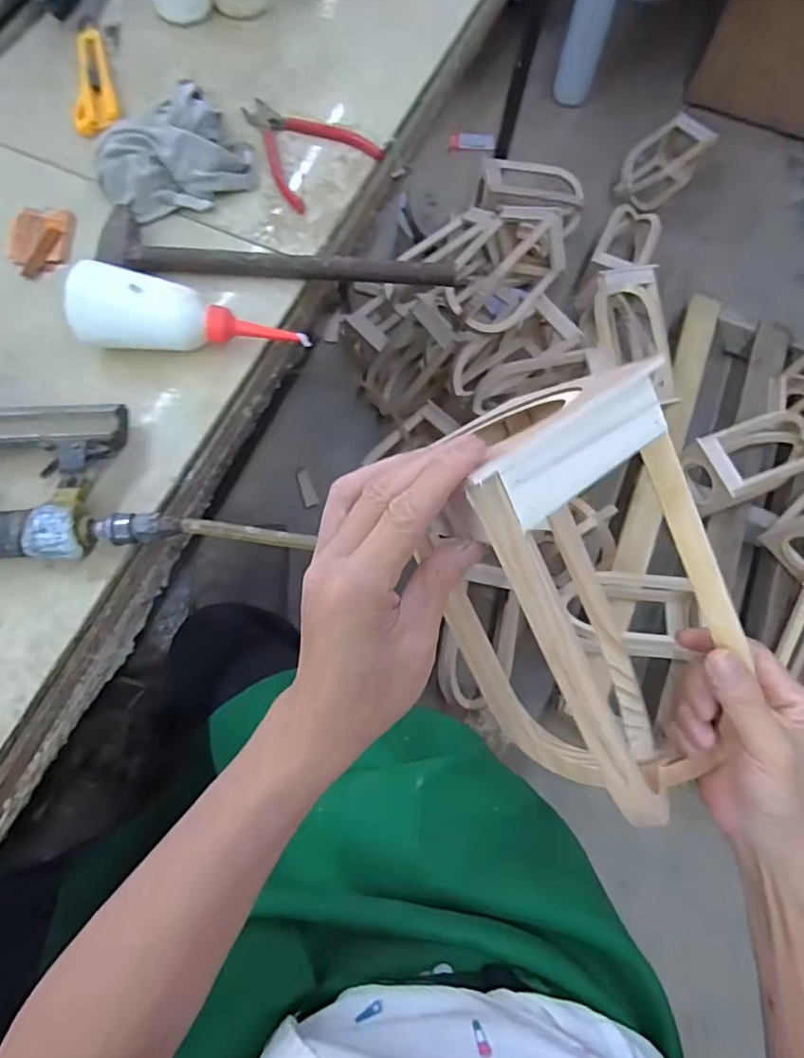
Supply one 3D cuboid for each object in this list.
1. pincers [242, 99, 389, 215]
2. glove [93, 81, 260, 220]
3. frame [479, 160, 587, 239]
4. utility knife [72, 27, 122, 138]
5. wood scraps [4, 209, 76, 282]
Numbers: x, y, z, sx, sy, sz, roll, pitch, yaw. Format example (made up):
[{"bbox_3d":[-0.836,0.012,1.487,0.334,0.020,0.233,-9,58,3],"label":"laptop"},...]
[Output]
[{"bbox_3d":[-0.102,-0.389,0.552,0.120,0.011,0.137,-41,77,-14],"label":"pincers"},{"bbox_3d":[-0.210,-0.347,0.511,0.097,0.047,0.139,42,75,11],"label":"glove"},{"bbox_3d":[0.316,-0.805,1.330,0.278,0.074,0.141,1,71,-18],"label":"frame"},{"bbox_3d":[-0.320,-0.470,0.567,0.042,0.011,0.151,-12,72,-6],"label":"utility knife"},{"bbox_3d":[-0.325,-0.261,0.492,0.040,0.026,0.070,7,71,0],"label":"wood scraps"}]

